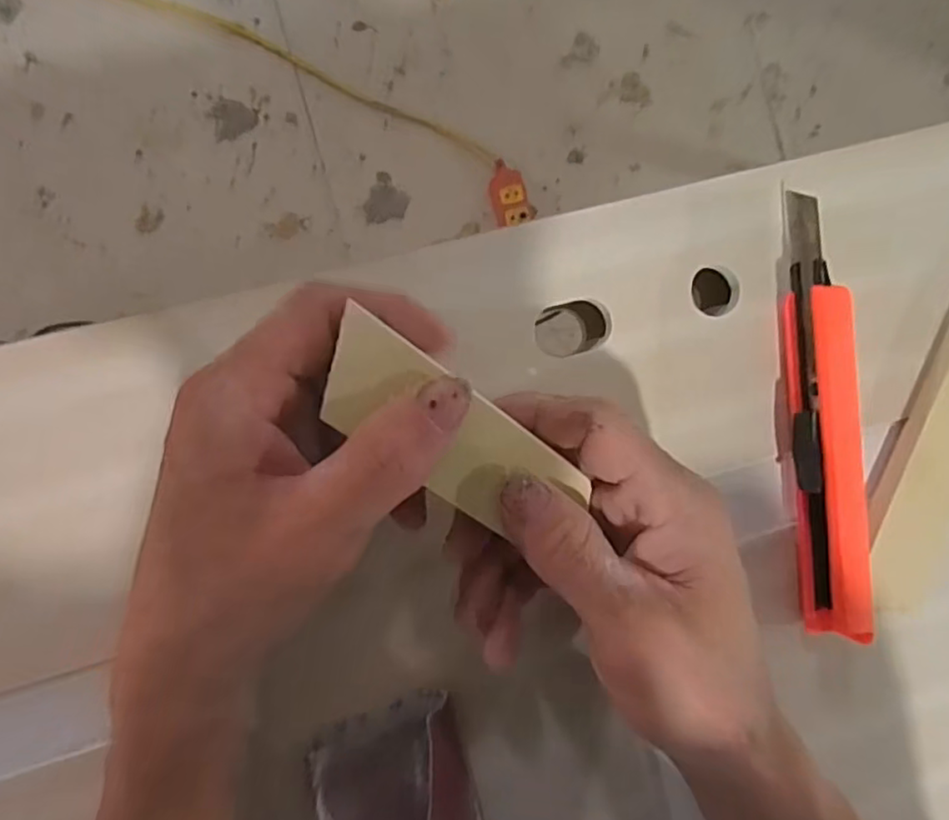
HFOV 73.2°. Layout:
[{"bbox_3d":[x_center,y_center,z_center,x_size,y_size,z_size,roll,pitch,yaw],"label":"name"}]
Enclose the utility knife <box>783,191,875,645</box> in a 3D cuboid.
[{"bbox_3d":[0.139,0.003,0.258,0.016,0.033,0.173,-3,92,-7],"label":"utility knife"}]

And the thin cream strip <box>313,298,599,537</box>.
[{"bbox_3d":[-0.006,0.010,0.191,0.090,0.008,0.031,36,87,-23],"label":"thin cream strip"}]

